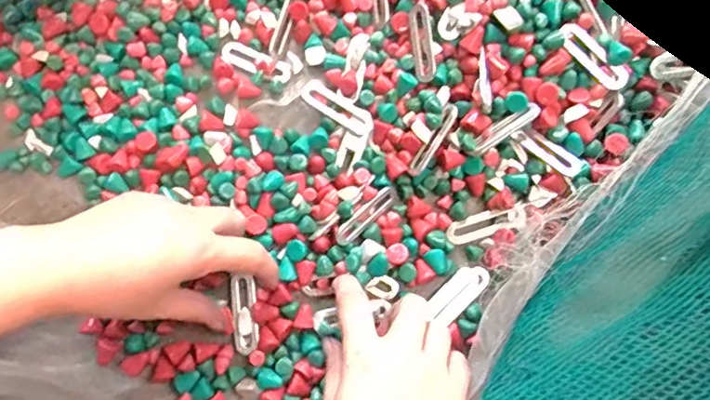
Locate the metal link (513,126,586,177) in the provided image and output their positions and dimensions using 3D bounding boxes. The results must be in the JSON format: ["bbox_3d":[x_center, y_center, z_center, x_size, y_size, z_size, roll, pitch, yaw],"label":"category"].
[{"bbox_3d":[0.131,-0.033,0.404,0.049,0.005,0.015,38,81,22],"label":"metal link"}]

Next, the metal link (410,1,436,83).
[{"bbox_3d":[0.047,-0.110,0.416,0.017,0.005,0.056,-10,80,29],"label":"metal link"}]

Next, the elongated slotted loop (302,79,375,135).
[{"bbox_3d":[-0.012,-0.066,0.425,0.055,0.005,0.018,34,83,6],"label":"elongated slotted loop"}]

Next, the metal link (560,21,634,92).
[{"bbox_3d":[0.159,-0.095,0.399,0.055,0.004,0.020,39,92,0],"label":"metal link"}]

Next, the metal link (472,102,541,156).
[{"bbox_3d":[0.101,-0.048,0.402,0.051,0.007,0.011,-35,82,12],"label":"metal link"}]

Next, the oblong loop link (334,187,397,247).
[{"bbox_3d":[0.008,0.011,0.408,0.054,0.007,0.013,-44,83,-6],"label":"oblong loop link"}]

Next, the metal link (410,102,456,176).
[{"bbox_3d":[0.055,-0.041,0.410,0.010,0.008,0.054,31,94,4],"label":"metal link"}]

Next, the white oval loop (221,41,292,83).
[{"bbox_3d":[-0.073,-0.102,0.440,0.054,0.007,0.021,20,80,2],"label":"white oval loop"}]

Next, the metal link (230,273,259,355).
[{"bbox_3d":[-0.074,0.077,0.402,0.017,0.004,0.051,-7,79,-2],"label":"metal link"}]

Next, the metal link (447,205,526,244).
[{"bbox_3d":[0.091,0.017,0.413,0.053,0.004,0.018,-16,80,8],"label":"metal link"}]

